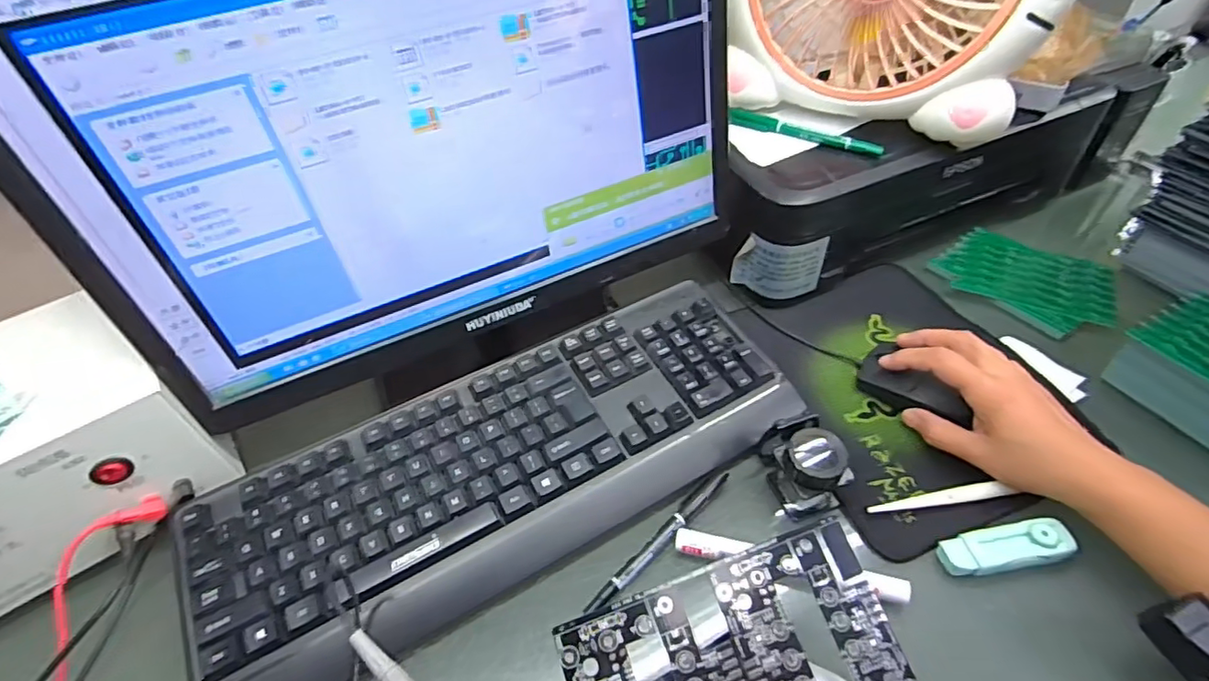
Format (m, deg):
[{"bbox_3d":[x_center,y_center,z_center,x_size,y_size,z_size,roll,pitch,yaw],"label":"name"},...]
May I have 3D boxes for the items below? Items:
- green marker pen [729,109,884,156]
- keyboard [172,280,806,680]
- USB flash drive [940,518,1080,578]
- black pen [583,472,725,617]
[{"bbox_3d":[0.174,-0.182,0.507,0.134,0.011,0.014,22,53,23],"label":"green marker pen"},{"bbox_3d":[-0.066,0.086,0.417,0.423,0.035,0.154,-24,50,-17],"label":"keyboard"},{"bbox_3d":[0.254,0.132,0.366,0.078,0.016,0.027,-11,48,-6],"label":"USB flash drive"},{"bbox_3d":[0.039,0.135,0.394,0.133,0.017,0.012,-37,55,-26],"label":"black pen"}]

